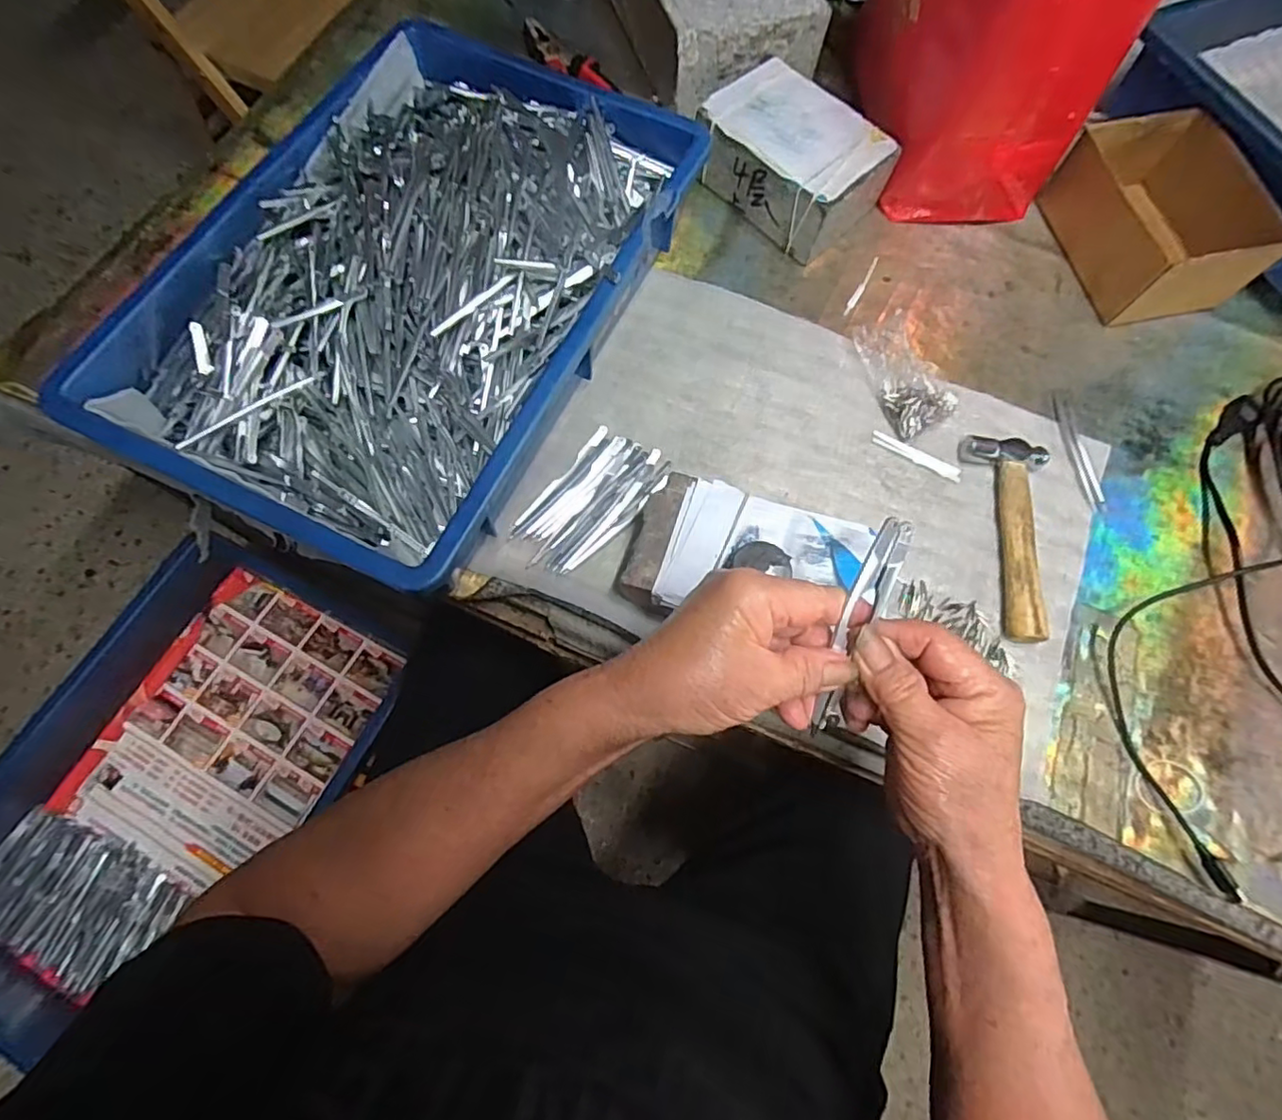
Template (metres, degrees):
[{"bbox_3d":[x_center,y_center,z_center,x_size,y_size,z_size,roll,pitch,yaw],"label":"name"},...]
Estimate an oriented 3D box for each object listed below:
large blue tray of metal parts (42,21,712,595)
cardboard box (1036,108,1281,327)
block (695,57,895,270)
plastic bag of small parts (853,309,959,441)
[{"bbox_3d":[-0.159,-0.208,0.464,0.286,0.077,0.432,26,72,6],"label":"large blue tray of metal parts"},{"bbox_3d":[0.438,-0.289,0.526,0.116,0.070,0.159,-13,72,-8],"label":"cardboard box"},{"bbox_3d":[0.130,-0.346,0.534,0.148,0.060,0.104,42,74,11],"label":"block"},{"bbox_3d":[0.211,-0.149,0.486,0.058,0.034,0.092,-26,74,-11],"label":"plastic bag of small parts"}]

